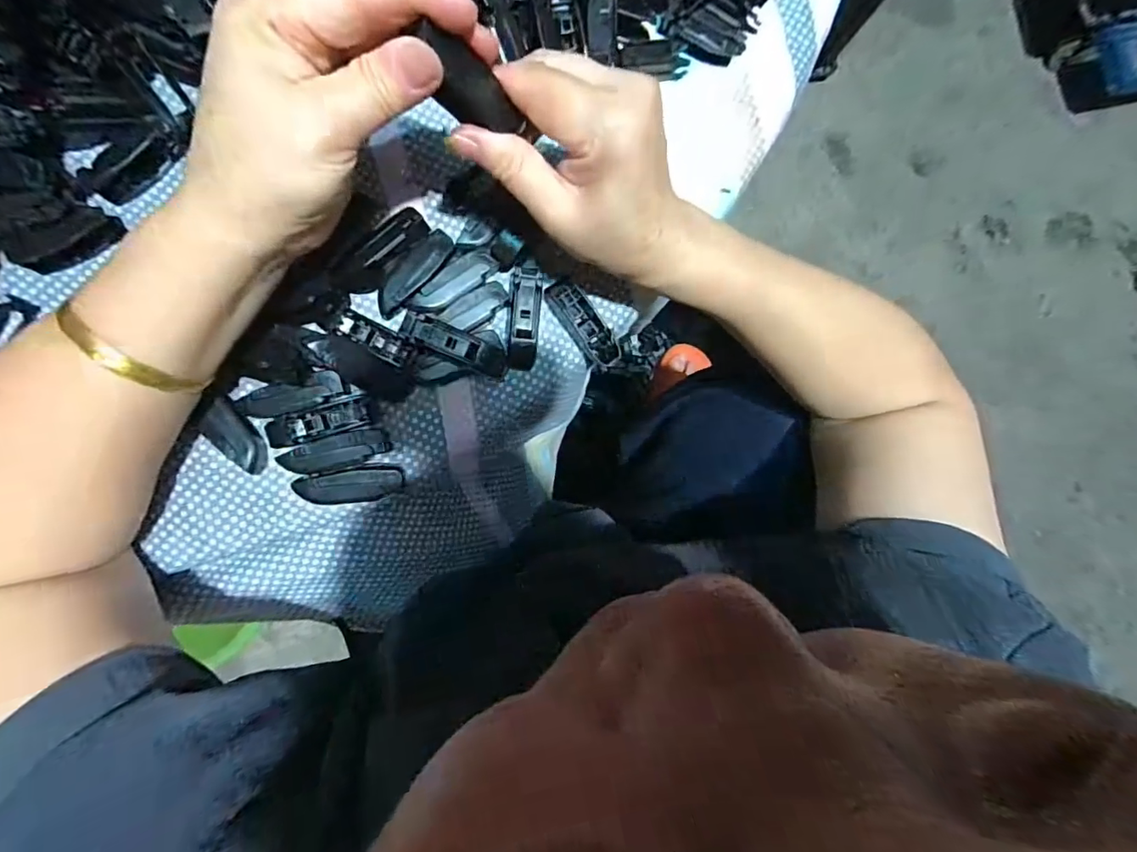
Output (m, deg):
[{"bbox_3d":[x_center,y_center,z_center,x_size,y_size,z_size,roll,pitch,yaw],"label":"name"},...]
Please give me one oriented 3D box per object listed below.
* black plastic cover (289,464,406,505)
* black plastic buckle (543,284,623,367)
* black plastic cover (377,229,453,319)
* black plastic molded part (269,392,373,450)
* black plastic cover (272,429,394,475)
[{"bbox_3d":[-0.117,0.032,0.273,0.054,0.011,0.018,-5,91,-21],"label":"black plastic cover"},{"bbox_3d":[0.009,-0.060,0.293,0.017,0.011,0.055,-36,94,-6],"label":"black plastic buckle"},{"bbox_3d":[-0.084,-0.083,0.271,0.018,0.004,0.055,39,86,-6],"label":"black plastic cover"},{"bbox_3d":[-0.134,-0.002,0.272,0.052,0.010,0.017,-16,92,-7],"label":"black plastic molded part"},{"bbox_3d":[-0.124,0.014,0.271,0.054,0.008,0.018,-14,92,-25],"label":"black plastic cover"}]

